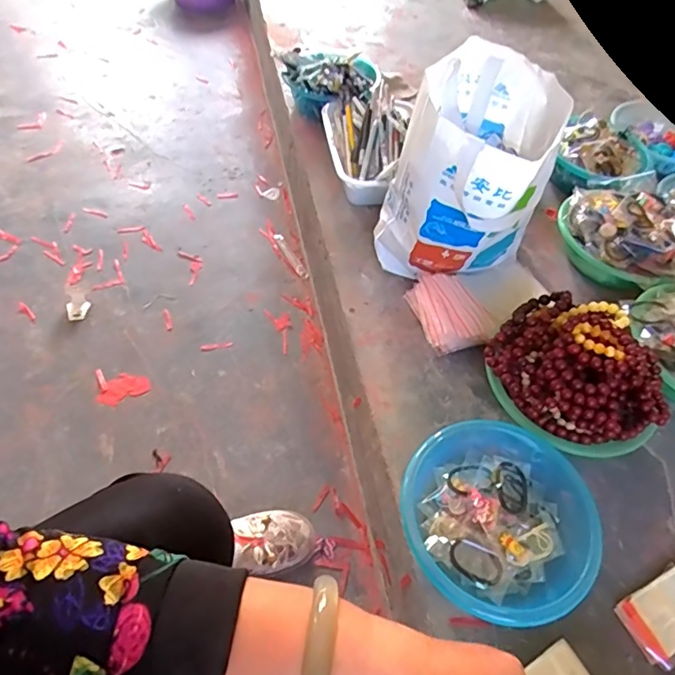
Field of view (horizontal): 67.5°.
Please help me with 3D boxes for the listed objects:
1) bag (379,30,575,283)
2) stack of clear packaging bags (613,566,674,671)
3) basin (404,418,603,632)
[{"bbox_3d":[0.197,-0.238,0.774,0.200,0.288,0.228,35,58,17],"label":"bag"},{"bbox_3d":[0.394,0.323,0.593,0.128,0.019,0.070,-20,59,-18],"label":"stack of clear packaging bags"},{"bbox_3d":[0.193,0.214,0.617,0.213,0.077,0.221,2,55,-3],"label":"basin"}]

